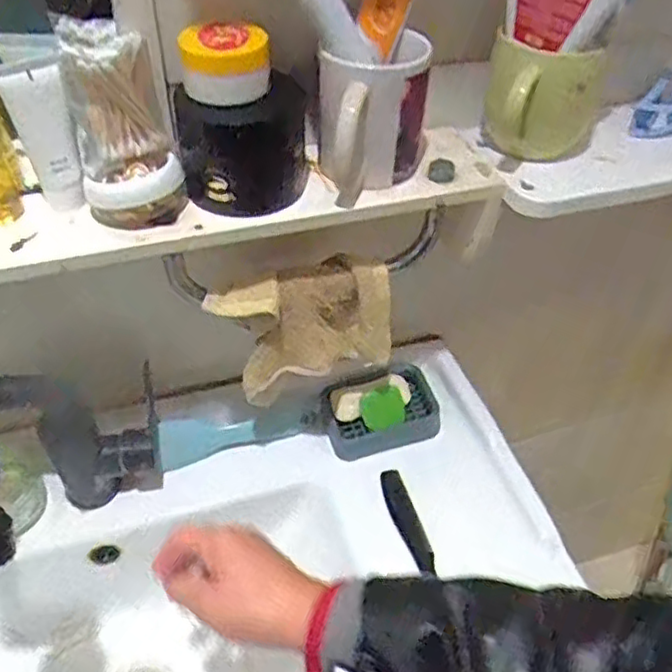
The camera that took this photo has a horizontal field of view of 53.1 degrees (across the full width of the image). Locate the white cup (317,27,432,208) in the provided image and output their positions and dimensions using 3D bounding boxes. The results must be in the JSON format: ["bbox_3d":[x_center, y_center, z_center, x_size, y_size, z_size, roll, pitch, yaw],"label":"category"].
[{"bbox_3d":[0.023,-0.154,0.484,0.075,0.093,0.099,4,46,1],"label":"white cup"}]

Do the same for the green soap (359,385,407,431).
[{"bbox_3d":[0.049,0.075,0.700,0.044,0.042,0.012,-11,2,5],"label":"green soap"}]

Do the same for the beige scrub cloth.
[{"bbox_3d":[-0.028,-0.006,0.581,0.150,0.116,0.039,-14,48,-16],"label":"beige scrub cloth"}]

